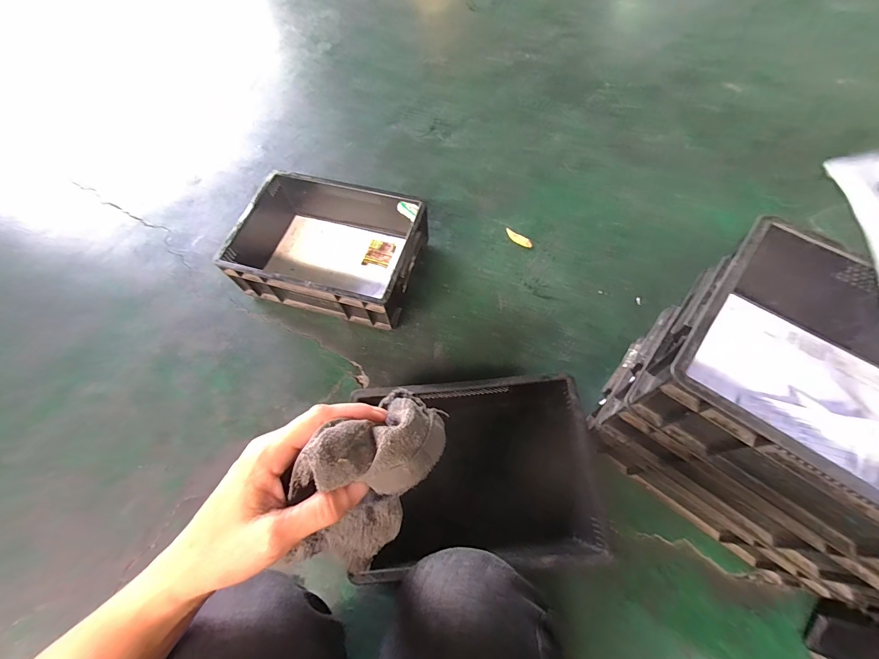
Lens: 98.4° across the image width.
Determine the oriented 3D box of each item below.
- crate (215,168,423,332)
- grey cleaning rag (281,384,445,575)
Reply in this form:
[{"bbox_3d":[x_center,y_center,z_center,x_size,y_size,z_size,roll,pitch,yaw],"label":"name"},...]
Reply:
[{"bbox_3d":[-0.220,-0.164,0.776,0.358,0.123,0.258,16,66,9],"label":"crate"},{"bbox_3d":[-0.043,0.091,0.233,0.062,0.084,0.119,34,68,20],"label":"grey cleaning rag"}]

